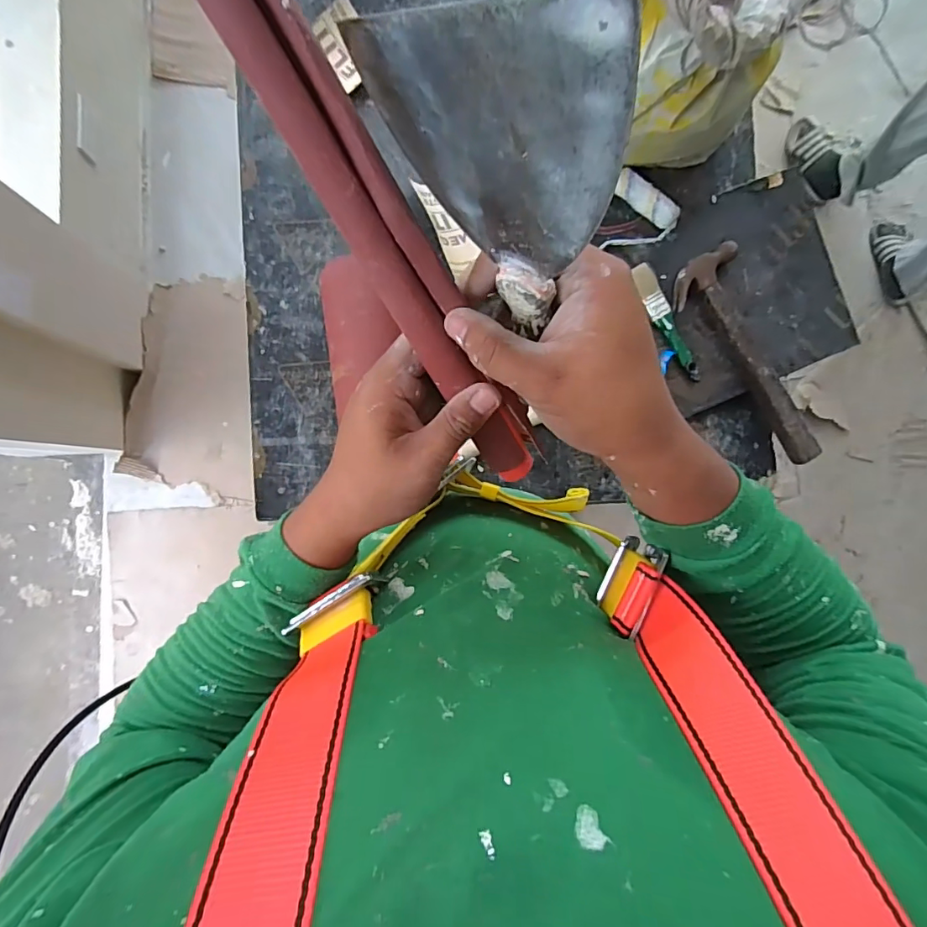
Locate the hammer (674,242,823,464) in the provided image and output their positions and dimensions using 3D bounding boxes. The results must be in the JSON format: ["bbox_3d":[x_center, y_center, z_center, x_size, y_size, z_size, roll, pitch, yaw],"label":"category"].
[{"bbox_3d":[0.437,-0.162,0.736,0.116,0.035,0.332,-36,93,-7],"label":"hammer"}]

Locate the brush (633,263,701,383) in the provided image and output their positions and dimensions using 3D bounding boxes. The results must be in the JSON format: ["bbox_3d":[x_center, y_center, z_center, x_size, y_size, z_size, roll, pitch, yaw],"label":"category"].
[{"bbox_3d":[0.296,-0.205,0.726,0.028,0.015,0.185,-26,92,-8],"label":"brush"}]

